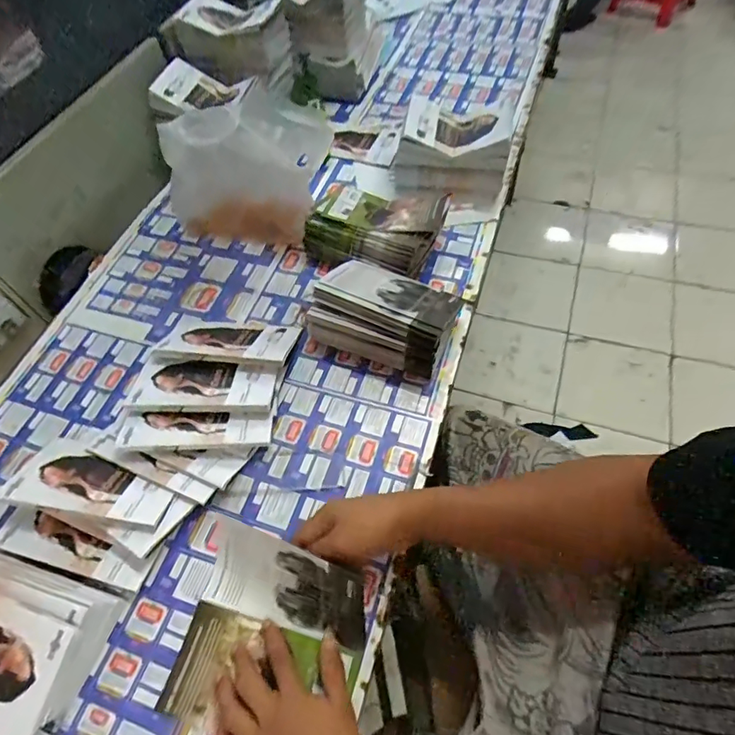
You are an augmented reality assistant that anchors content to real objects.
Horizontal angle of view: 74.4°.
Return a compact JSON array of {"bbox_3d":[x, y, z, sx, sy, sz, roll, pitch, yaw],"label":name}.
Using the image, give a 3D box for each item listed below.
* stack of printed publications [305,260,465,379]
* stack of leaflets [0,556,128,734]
[{"bbox_3d":[0.025,-0.079,0.647,0.177,0.064,0.137,21,61,17],"label":"stack of printed publications"},{"bbox_3d":[-0.356,0.262,0.469,0.193,0.056,0.127,12,59,12],"label":"stack of leaflets"}]

